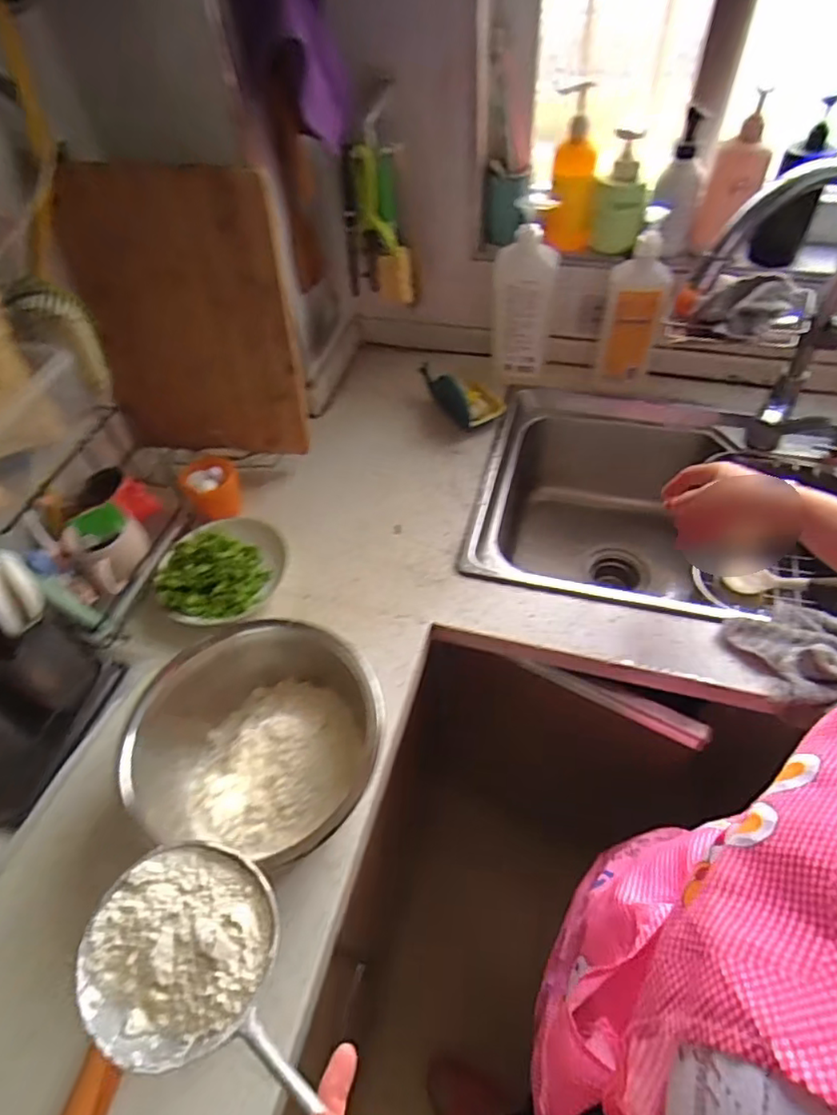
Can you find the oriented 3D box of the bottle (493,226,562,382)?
[{"bbox_3d":[0.168,-0.398,0.960,0.094,0.219,0.057,7,54,11],"label":"bottle"}]

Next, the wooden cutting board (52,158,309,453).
[{"bbox_3d":[-0.302,-0.301,0.793,0.271,0.371,0.018,1,44,1],"label":"wooden cutting board"}]

